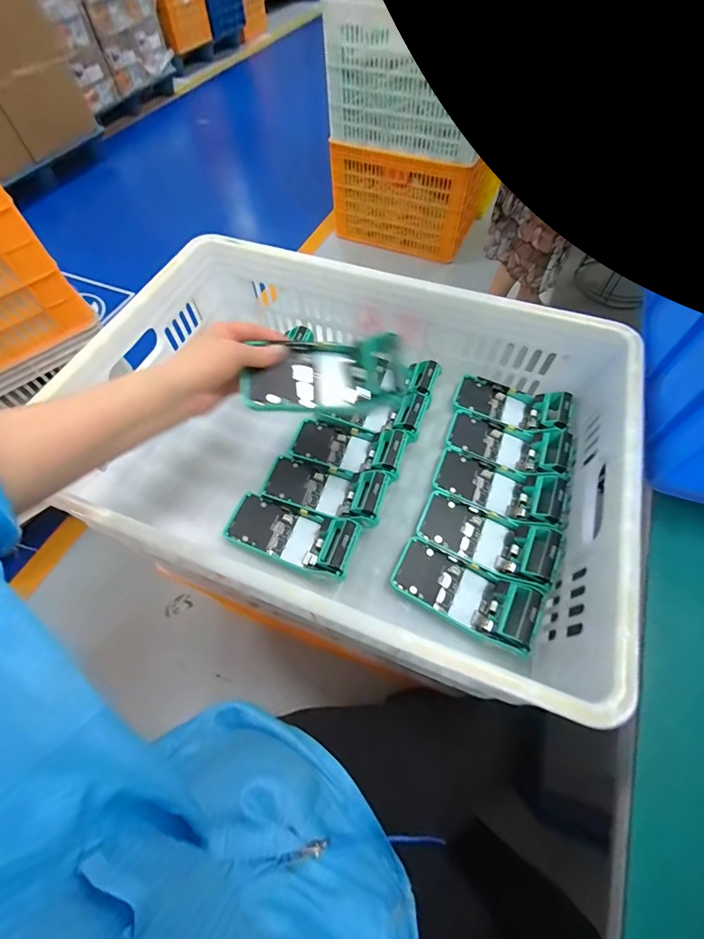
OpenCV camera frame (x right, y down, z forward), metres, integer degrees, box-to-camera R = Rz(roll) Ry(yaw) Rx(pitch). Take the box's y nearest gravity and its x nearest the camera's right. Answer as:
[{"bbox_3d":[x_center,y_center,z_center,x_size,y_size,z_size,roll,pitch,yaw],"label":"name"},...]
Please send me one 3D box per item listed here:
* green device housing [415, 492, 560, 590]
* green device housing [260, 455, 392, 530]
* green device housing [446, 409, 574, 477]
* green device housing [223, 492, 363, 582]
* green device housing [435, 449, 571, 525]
[{"bbox_3d":[0.169,0.082,0.476,0.159,0.043,0.071,22,64,13],"label":"green device housing"},{"bbox_3d":[-0.037,0.024,0.519,0.166,0.042,0.077,17,63,11],"label":"green device housing"},{"bbox_3d":[0.223,-0.039,0.548,0.161,0.045,0.078,20,63,12],"label":"green device housing"},{"bbox_3d":[-0.077,0.082,0.489,0.166,0.042,0.074,17,63,10],"label":"green device housing"},{"bbox_3d":[0.197,0.023,0.513,0.162,0.043,0.076,22,64,13],"label":"green device housing"}]

